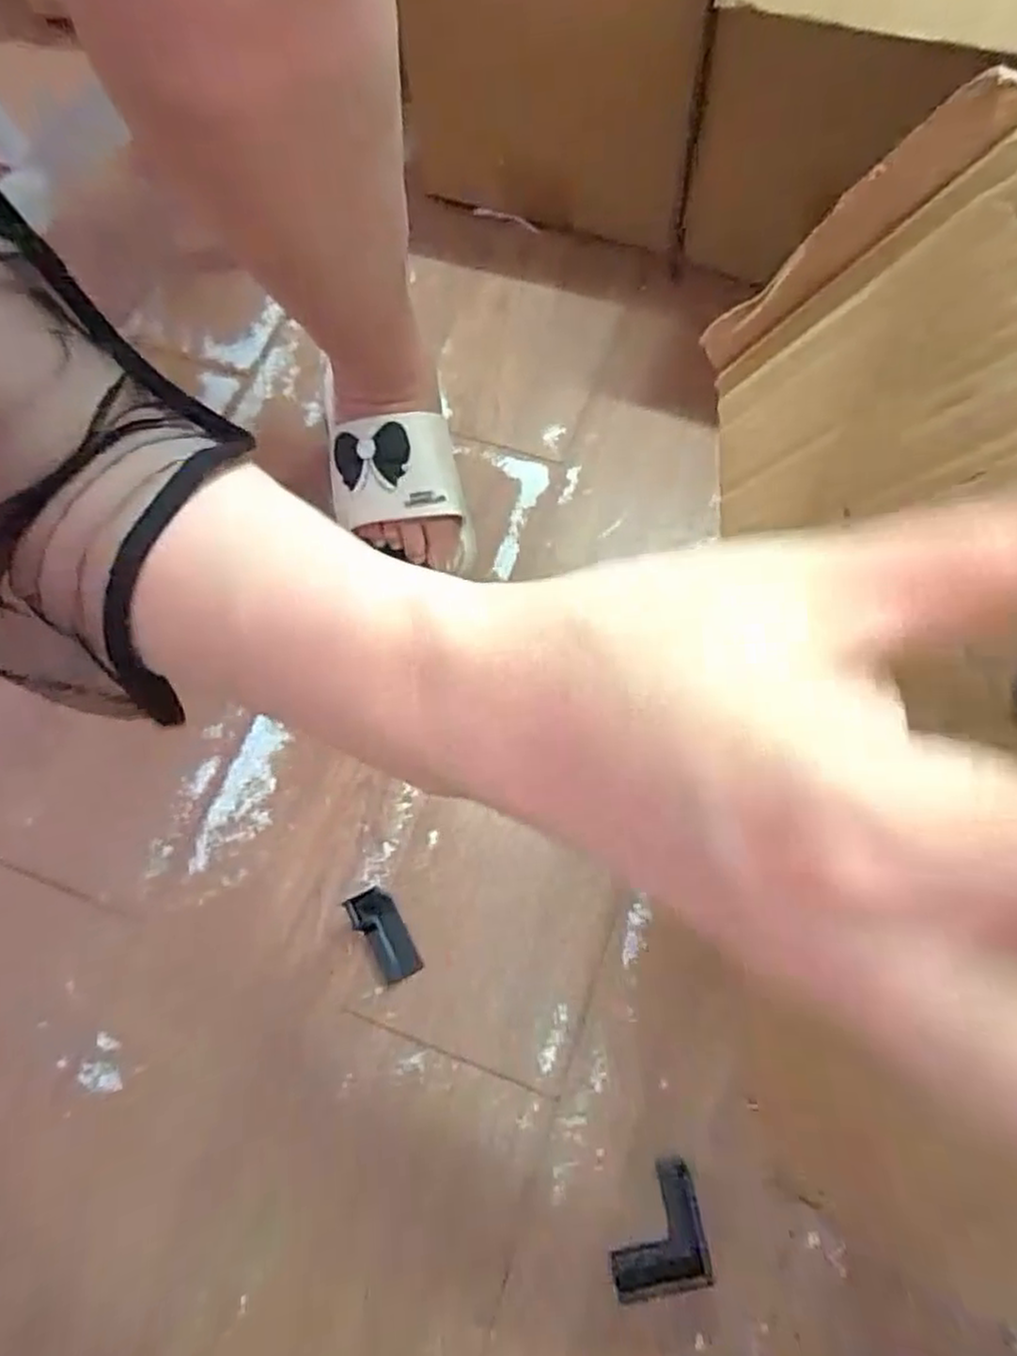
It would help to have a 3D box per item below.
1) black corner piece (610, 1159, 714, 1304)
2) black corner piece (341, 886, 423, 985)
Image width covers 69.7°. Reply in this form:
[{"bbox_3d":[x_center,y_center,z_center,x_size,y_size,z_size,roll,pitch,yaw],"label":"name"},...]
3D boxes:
[{"bbox_3d":[0.084,0.320,0.421,0.052,0.025,0.063,-6,67,-1],"label":"black corner piece"},{"bbox_3d":[-0.086,0.172,0.490,0.030,0.025,0.064,-29,70,-10],"label":"black corner piece"}]

